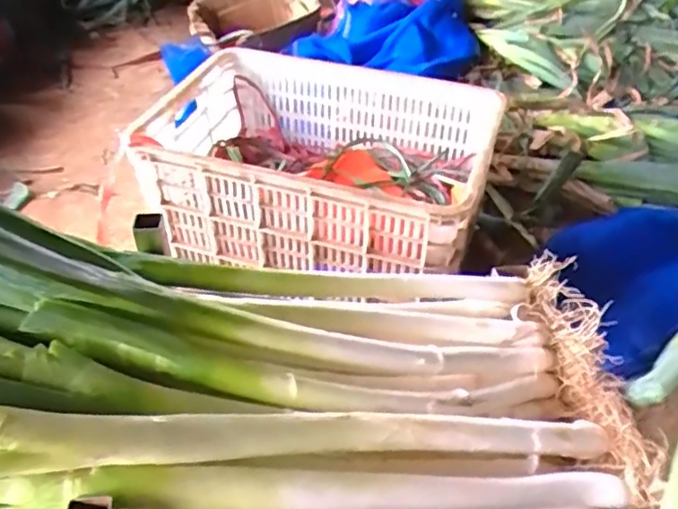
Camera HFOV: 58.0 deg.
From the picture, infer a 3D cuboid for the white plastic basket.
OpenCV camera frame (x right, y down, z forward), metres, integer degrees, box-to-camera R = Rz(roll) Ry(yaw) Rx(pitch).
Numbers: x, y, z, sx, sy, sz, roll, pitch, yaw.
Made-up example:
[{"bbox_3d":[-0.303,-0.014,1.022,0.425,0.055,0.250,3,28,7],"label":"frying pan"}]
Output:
[{"bbox_3d":[-0.030,-0.152,1.015,0.517,0.188,0.355,13,42,11],"label":"white plastic basket"}]

